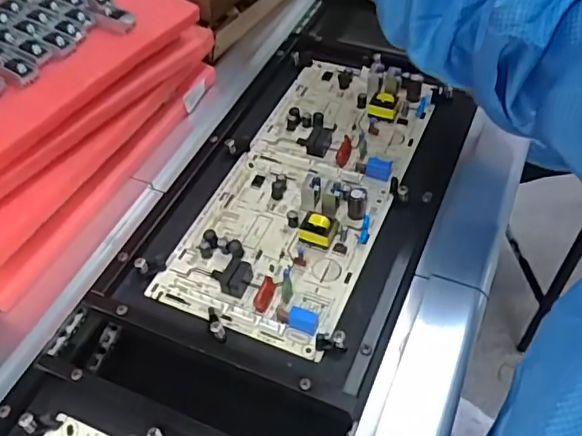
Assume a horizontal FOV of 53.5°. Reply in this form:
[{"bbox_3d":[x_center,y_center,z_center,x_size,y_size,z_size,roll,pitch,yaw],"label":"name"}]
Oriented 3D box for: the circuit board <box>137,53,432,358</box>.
[{"bbox_3d":[0.015,-0.034,0.450,0.129,0.024,0.279,17,53,18],"label":"circuit board"}]

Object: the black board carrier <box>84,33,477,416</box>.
[{"bbox_3d":[0.010,-0.034,0.455,0.208,0.028,0.329,17,53,18],"label":"black board carrier"}]

